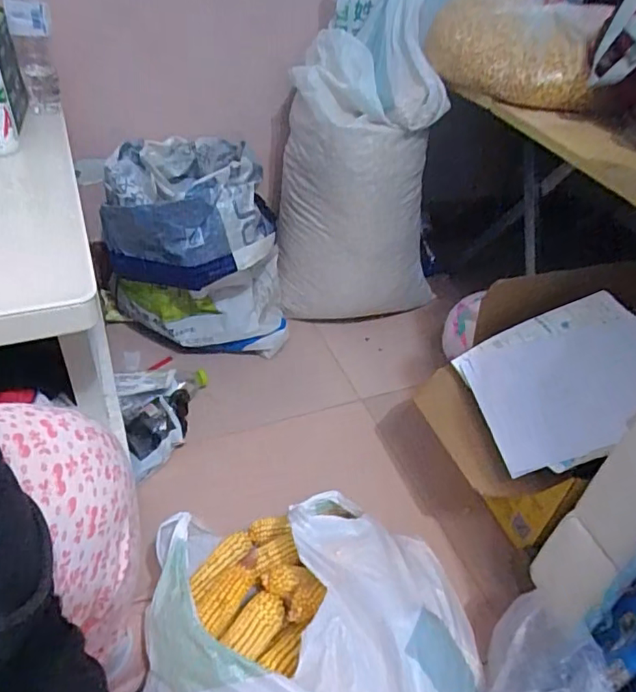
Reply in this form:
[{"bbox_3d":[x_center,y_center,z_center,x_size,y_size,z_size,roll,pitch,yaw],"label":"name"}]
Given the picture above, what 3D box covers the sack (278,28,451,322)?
[{"bbox_3d":[0.100,-0.303,1.134,0.349,0.547,0.236,3,41,-4],"label":"sack"}]

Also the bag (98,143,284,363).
[{"bbox_3d":[-0.238,-0.188,1.101,0.324,0.418,0.304,-1,41,-8],"label":"bag"}]

